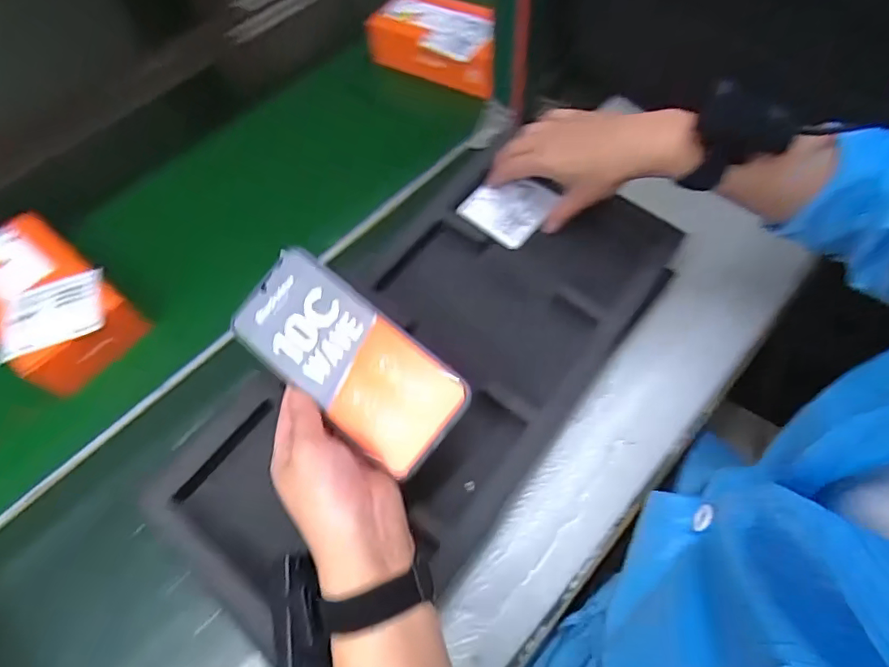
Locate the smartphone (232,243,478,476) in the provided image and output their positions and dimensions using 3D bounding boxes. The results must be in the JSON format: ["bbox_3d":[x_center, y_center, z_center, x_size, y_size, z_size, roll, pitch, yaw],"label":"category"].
[{"bbox_3d":[-0.069,0.017,0.357,0.174,0.014,0.079,39,88,9],"label":"smartphone"}]

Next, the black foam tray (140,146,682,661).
[{"bbox_3d":[-0.008,0.022,0.453,0.247,0.043,0.474,31,67,18],"label":"black foam tray"}]

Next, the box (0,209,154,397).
[{"bbox_3d":[-0.413,-0.036,0.527,0.199,0.052,0.111,34,68,19],"label":"box"}]

